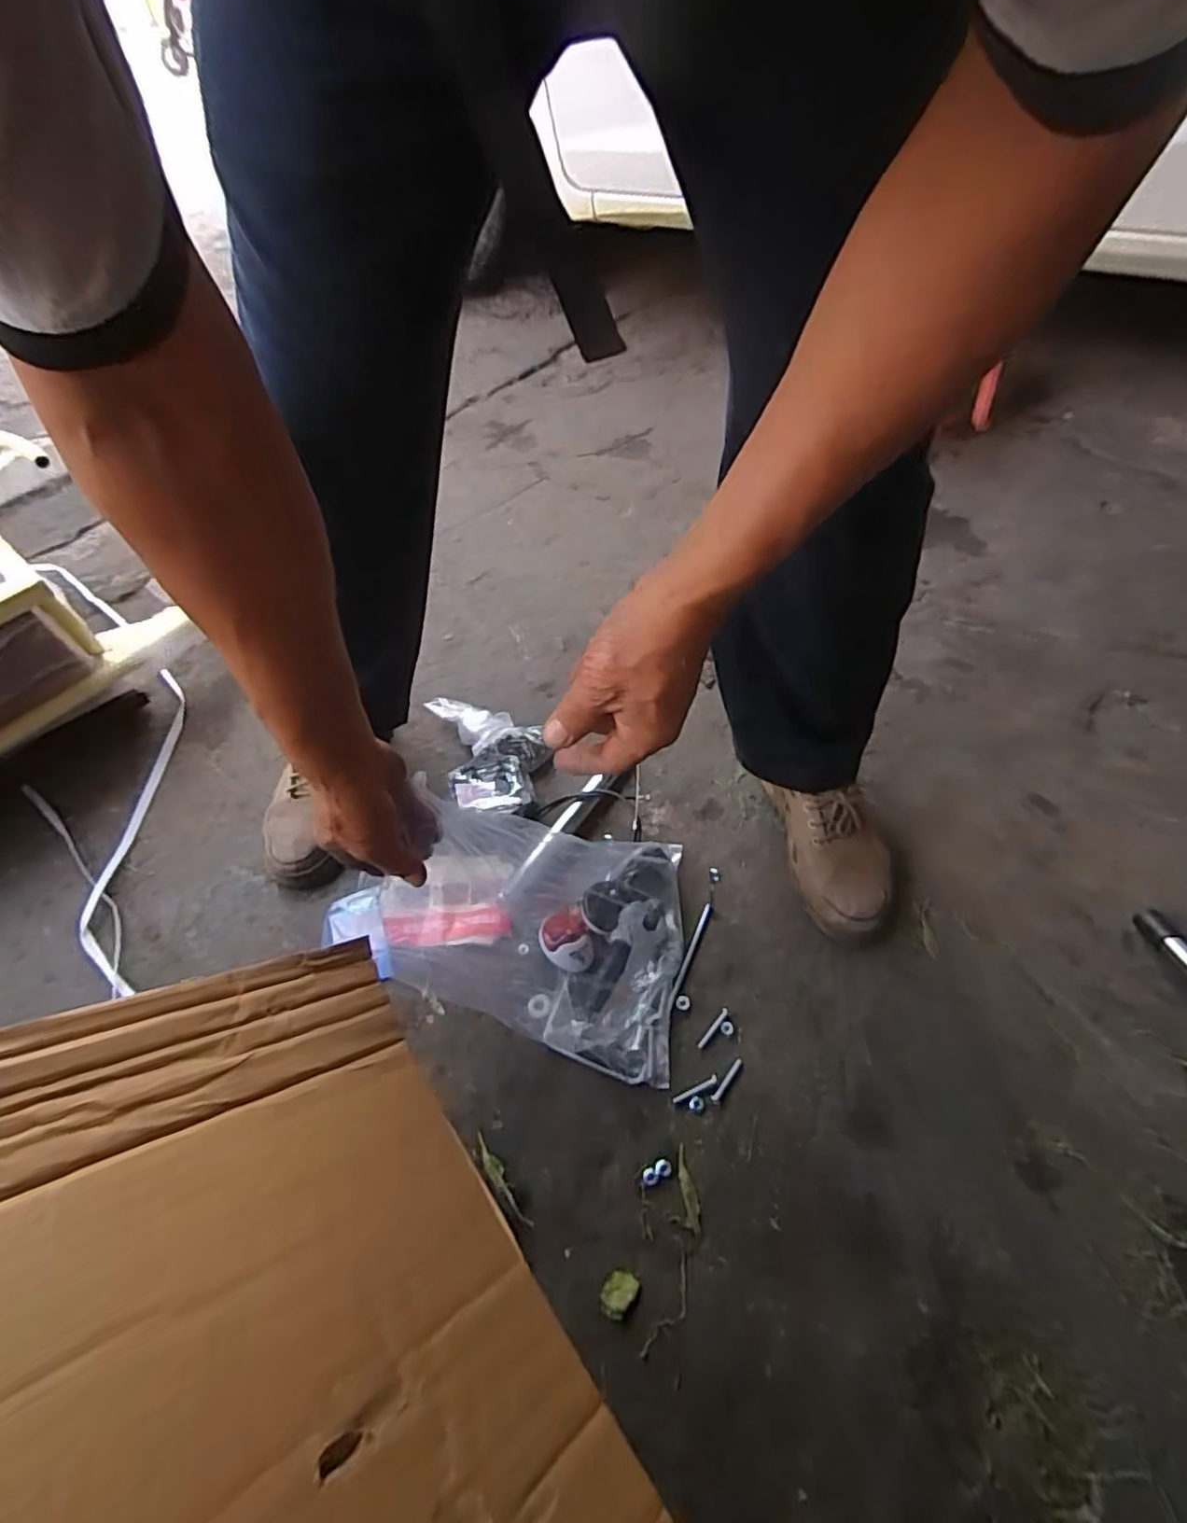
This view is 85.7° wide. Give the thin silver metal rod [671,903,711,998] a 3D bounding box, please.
[{"bbox_3d":[0.097,0.186,0.634,0.007,0.006,0.104,19,56,18],"label":"thin silver metal rod"}]

